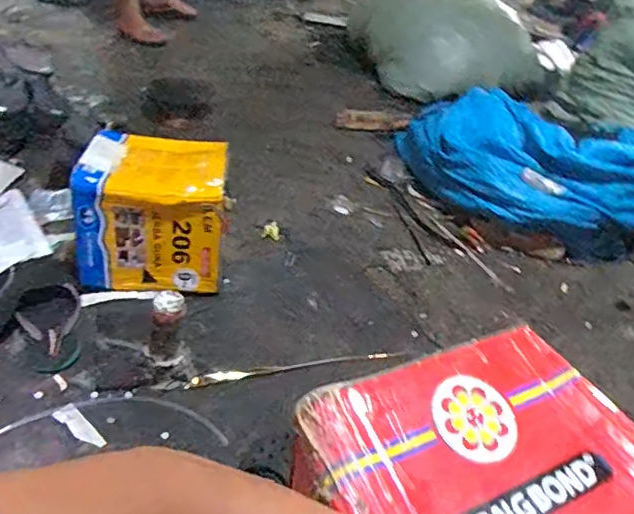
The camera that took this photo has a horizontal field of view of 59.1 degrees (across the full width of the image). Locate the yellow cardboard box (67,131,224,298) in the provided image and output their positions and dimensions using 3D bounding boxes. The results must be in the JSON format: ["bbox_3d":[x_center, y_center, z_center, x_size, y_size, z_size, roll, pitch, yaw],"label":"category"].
[{"bbox_3d":[-0.314,-0.095,1.103,0.262,0.213,0.231,2,38,-8],"label":"yellow cardboard box"}]

